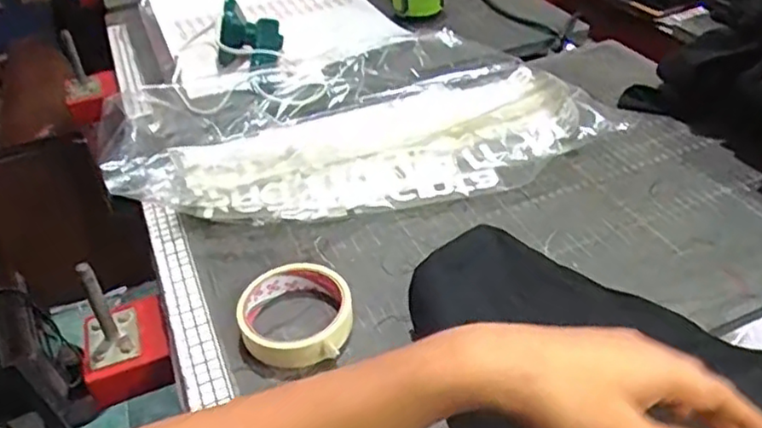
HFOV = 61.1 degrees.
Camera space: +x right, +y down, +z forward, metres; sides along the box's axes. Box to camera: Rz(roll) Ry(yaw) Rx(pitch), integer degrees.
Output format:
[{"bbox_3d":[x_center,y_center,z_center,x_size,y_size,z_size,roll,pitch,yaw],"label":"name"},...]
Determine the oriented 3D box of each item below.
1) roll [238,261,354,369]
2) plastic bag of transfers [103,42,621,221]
[{"bbox_3d":[-0.066,0.080,0.513,0.087,0.027,0.100,0,40,4],"label":"roll"},{"bbox_3d":[-0.040,-0.111,0.714,0.480,0.062,0.285,-10,40,-5],"label":"plastic bag of transfers"}]

